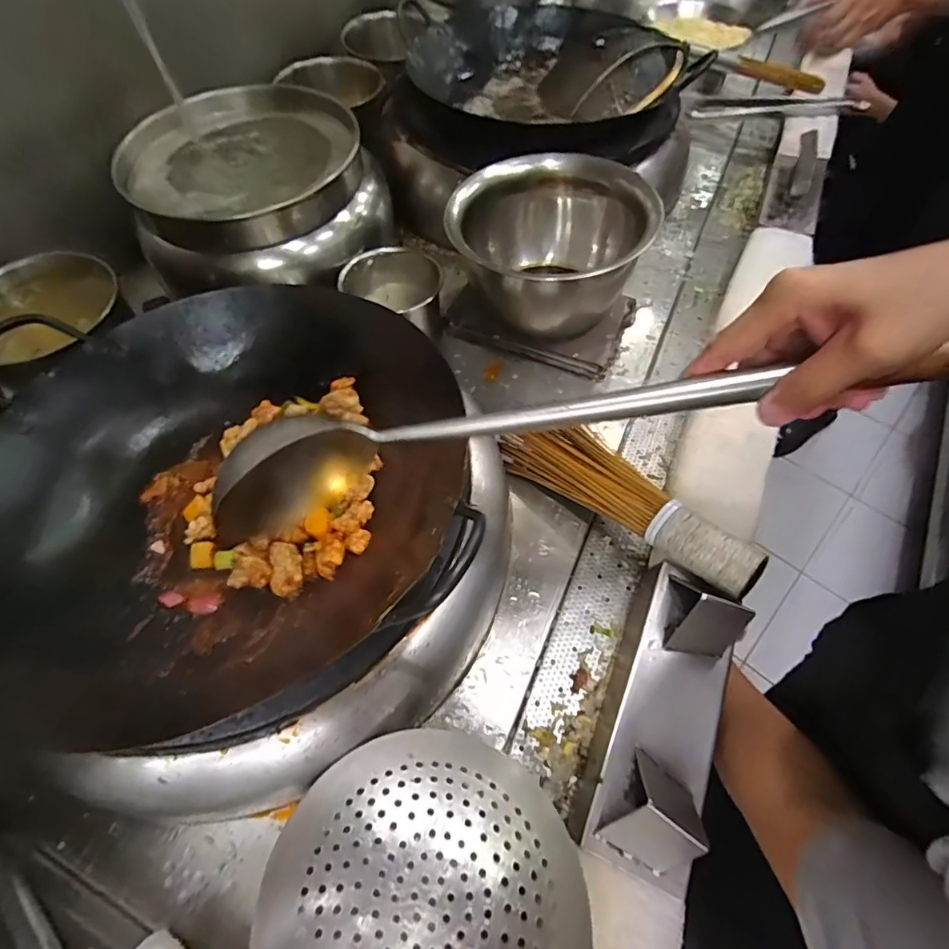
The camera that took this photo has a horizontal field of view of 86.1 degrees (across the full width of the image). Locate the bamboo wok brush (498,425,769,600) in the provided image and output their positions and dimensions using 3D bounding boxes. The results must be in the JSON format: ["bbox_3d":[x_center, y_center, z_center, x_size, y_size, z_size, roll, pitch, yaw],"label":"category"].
[{"bbox_3d":[0.156,0.026,0.529,0.276,0.061,0.062,35,67,22],"label":"bamboo wok brush"}]

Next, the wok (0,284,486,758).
[{"bbox_3d":[-0.236,0.007,0.480,0.410,0.111,0.435,3,59,5],"label":"wok"}]

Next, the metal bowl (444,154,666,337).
[{"bbox_3d":[0.103,-0.301,0.705,0.236,0.163,0.248,-2,59,3],"label":"metal bowl"}]

